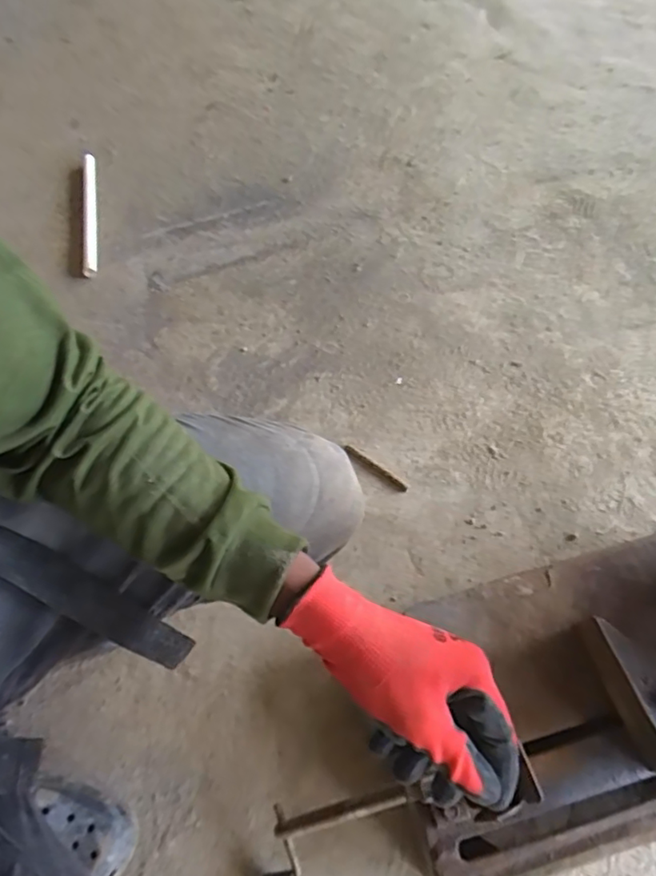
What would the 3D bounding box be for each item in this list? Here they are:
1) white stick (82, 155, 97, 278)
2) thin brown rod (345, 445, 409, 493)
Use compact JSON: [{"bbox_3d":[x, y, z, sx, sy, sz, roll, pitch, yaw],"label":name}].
[{"bbox_3d":[-0.458,-0.435,1.085,0.026,0.020,0.330,-11,62,-4],"label":"white stick"},{"bbox_3d":[0.067,0.042,0.788,0.103,0.005,0.012,36,69,18],"label":"thin brown rod"}]

